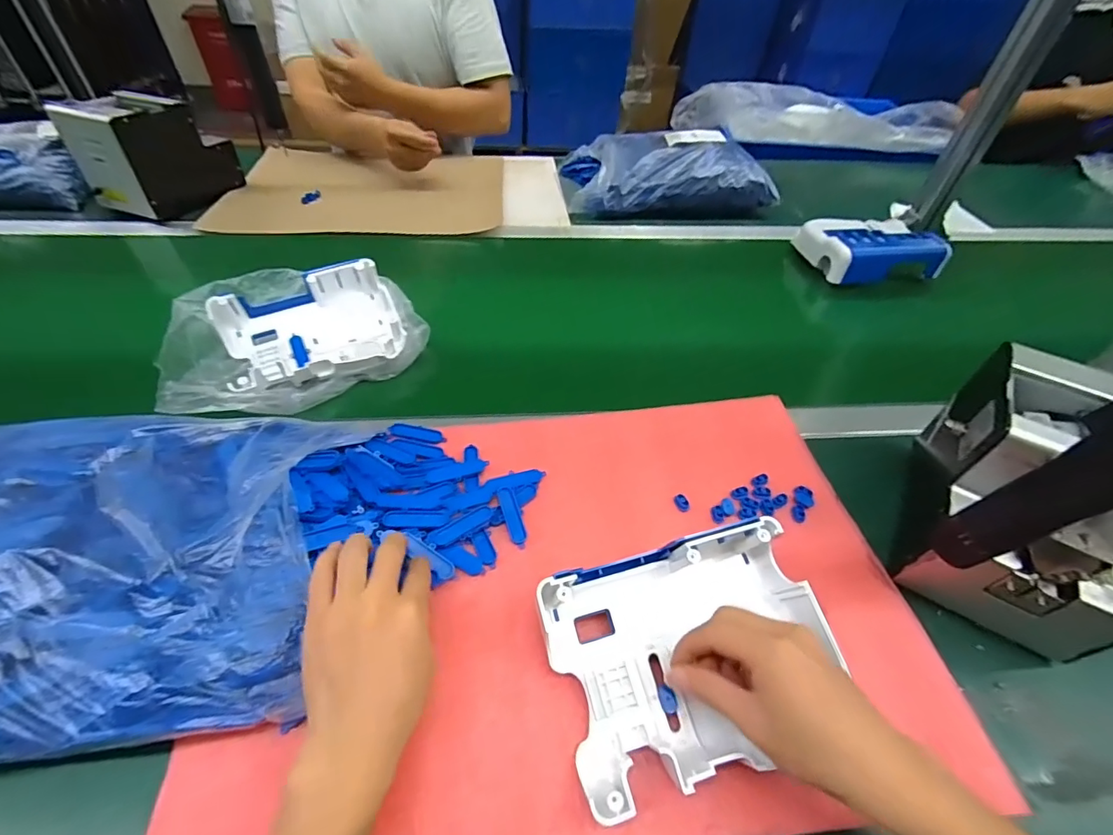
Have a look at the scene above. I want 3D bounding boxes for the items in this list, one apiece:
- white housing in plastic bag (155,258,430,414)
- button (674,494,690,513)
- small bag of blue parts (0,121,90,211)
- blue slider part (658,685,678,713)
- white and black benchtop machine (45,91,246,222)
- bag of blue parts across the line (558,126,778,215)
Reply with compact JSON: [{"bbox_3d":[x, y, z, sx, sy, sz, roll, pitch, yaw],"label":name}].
[{"bbox_3d":[-0.297,-0.103,0.554,0.268,0.051,0.204,-16,51,-18],"label":"white housing in plastic bag"},{"bbox_3d":[0.115,0.078,0.445,0.012,0.005,0.016,-7,48,-10],"label":"button"},{"bbox_3d":[-0.889,-0.413,0.788,0.231,0.104,0.131,-6,48,-9],"label":"small bag of blue parts"},{"bbox_3d":[0.075,0.188,0.327,0.012,0.005,0.016,-10,49,-12],"label":"blue slider part"},{"bbox_3d":[-0.644,-0.433,0.791,0.124,0.144,0.190,20,49,14],"label":"white and black benchtop machine"},{"bbox_3d":[0.206,-0.460,0.922,0.382,0.100,0.227,2,47,-2],"label":"bag of blue parts across the line"}]

